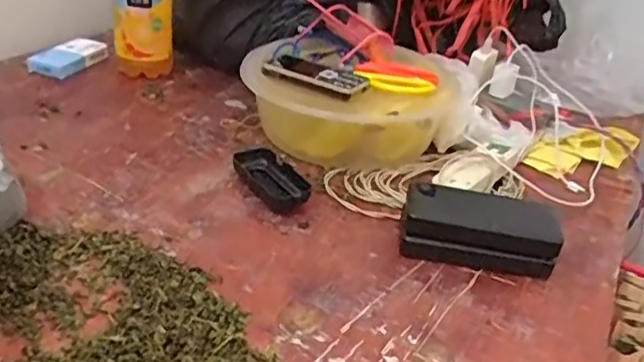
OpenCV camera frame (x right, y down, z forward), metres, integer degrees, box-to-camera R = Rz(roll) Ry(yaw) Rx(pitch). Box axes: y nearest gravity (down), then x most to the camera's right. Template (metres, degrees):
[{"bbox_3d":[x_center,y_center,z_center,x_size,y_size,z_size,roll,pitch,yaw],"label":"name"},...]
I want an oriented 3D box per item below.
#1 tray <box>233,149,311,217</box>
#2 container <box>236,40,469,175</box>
[{"bbox_3d":[-0.057,-0.002,0.719,0.054,0.030,0.102,-20,41,-38],"label":"tray"},{"bbox_3d":[0.038,-0.109,0.848,0.271,0.109,0.219,19,33,18],"label":"container"}]

